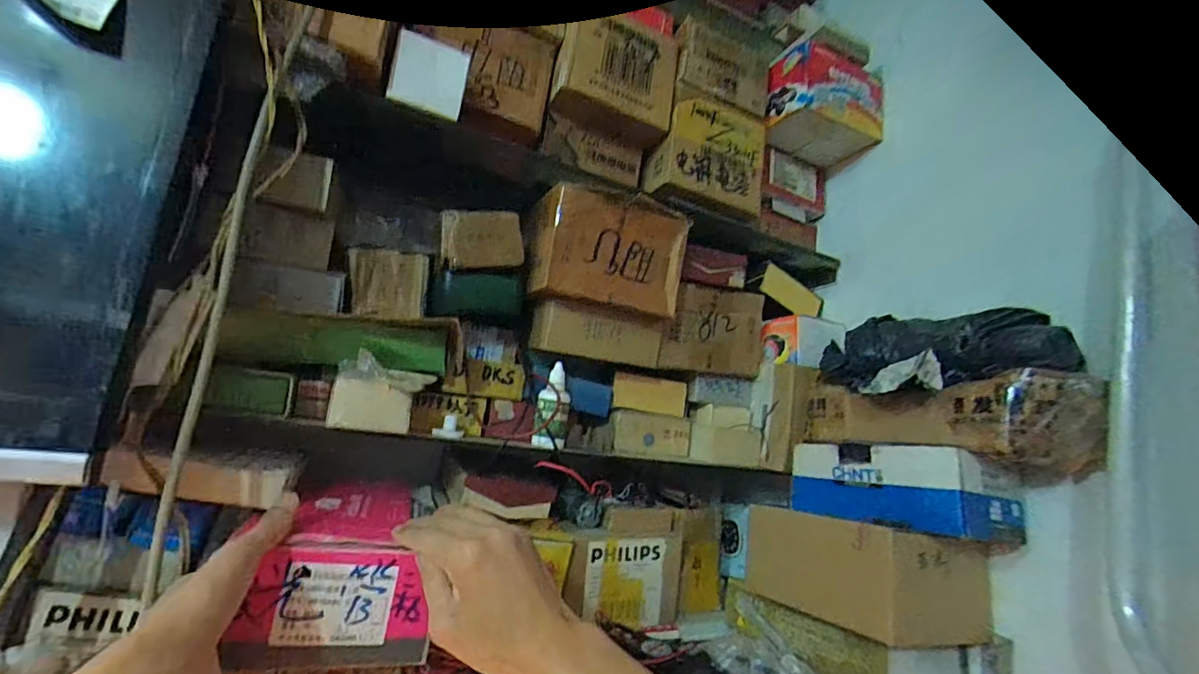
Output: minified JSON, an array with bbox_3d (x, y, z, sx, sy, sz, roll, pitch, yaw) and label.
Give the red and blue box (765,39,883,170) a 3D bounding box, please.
[{"bbox_3d":[0.309,-0.317,0.718,0.153,0.104,0.099,13,-11,-28],"label":"red and blue box"}]

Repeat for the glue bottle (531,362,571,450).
[{"bbox_3d":[-0.050,0.076,0.556,0.038,0.085,0.035,8,-10,-3],"label":"glue bottle"}]

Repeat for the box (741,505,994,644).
[{"bbox_3d":[0.270,0.238,0.533,0.148,0.093,0.183,13,-11,-30],"label":"box"}]

